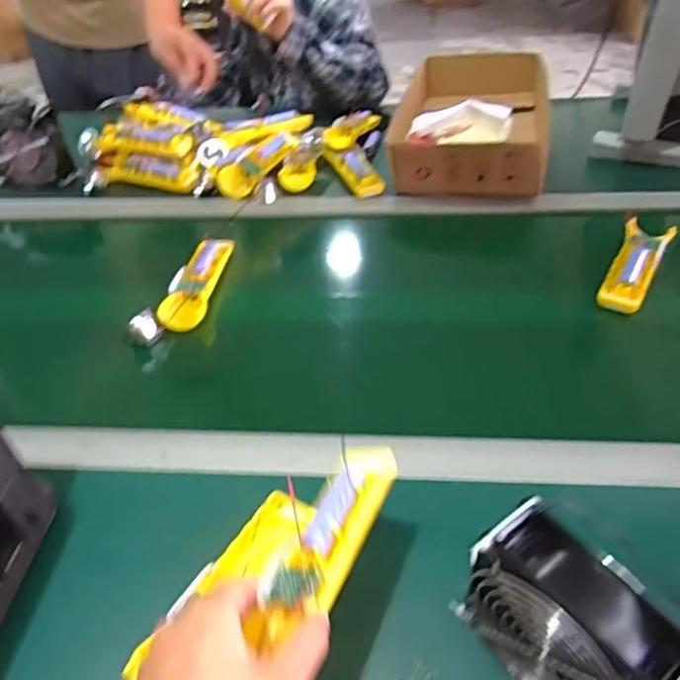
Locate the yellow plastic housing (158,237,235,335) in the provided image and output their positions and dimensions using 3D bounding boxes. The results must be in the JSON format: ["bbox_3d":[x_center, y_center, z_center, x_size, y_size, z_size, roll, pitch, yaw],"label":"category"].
[{"bbox_3d":[-0.172,-0.075,0.730,0.047,0.021,0.170,4,43,10],"label":"yellow plastic housing"}]

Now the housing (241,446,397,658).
[{"bbox_3d":[-0.004,0.125,0.381,0.043,0.021,0.146,20,48,23],"label":"housing"}]

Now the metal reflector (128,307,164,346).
[{"bbox_3d":[-0.219,-0.013,0.666,0.035,0.030,0.026,-24,46,-20],"label":"metal reflector"}]

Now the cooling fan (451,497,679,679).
[{"bbox_3d":[0.139,0.177,0.353,0.055,0.121,0.133,-33,50,-27],"label":"cooling fan"}]

